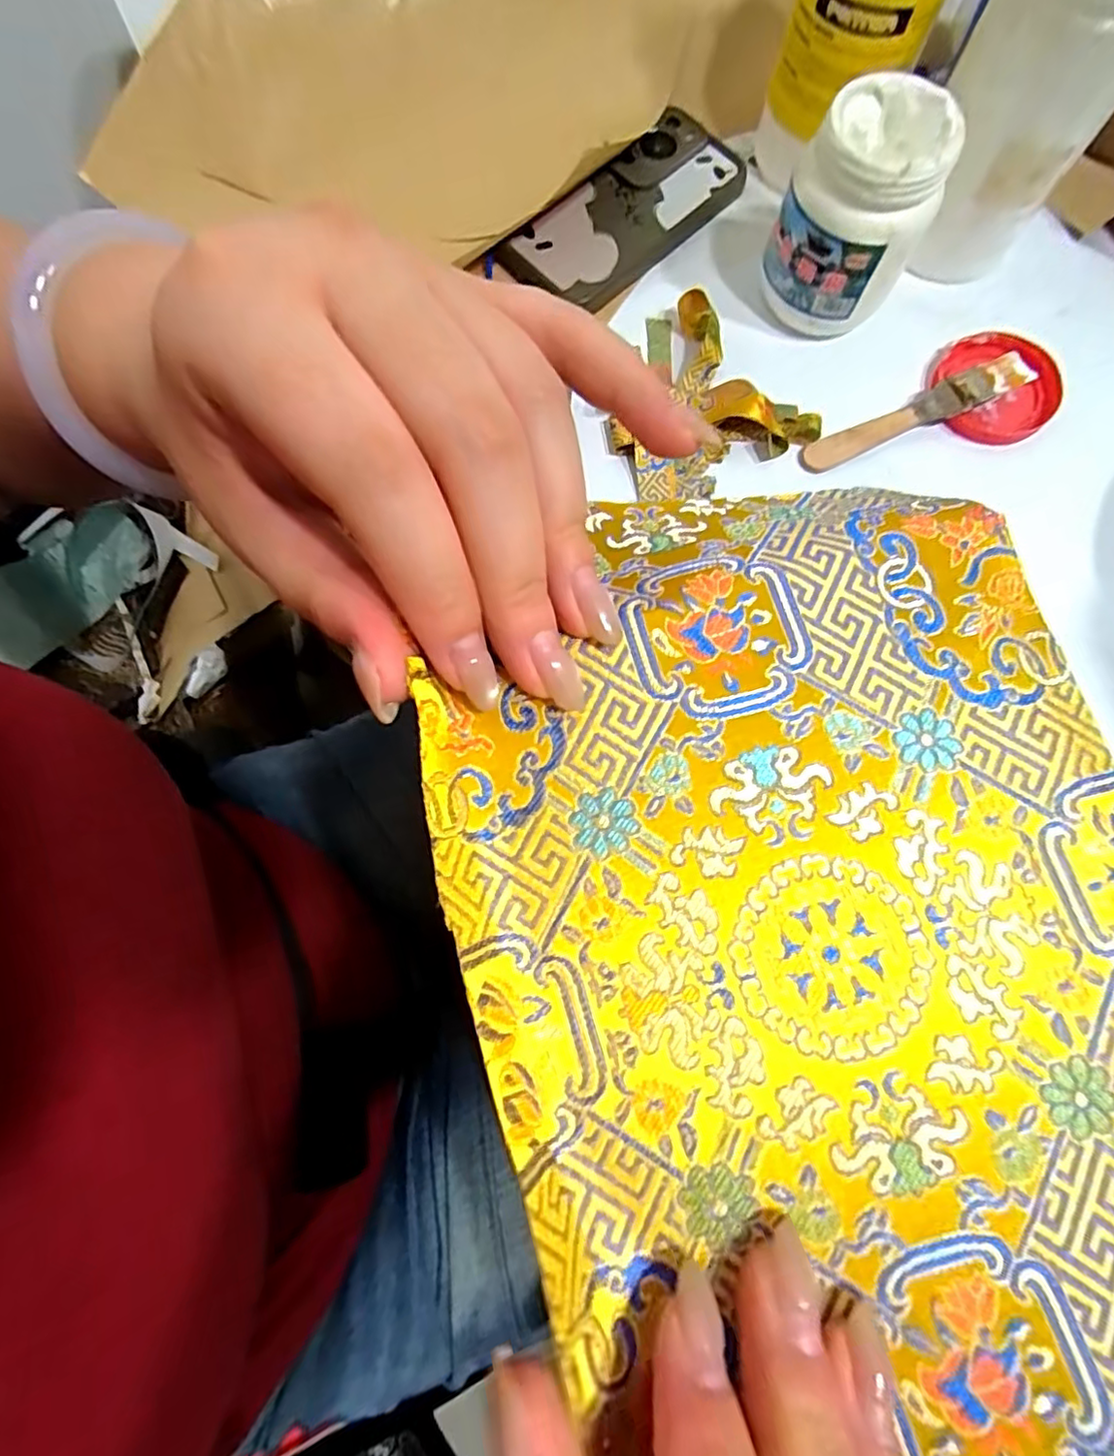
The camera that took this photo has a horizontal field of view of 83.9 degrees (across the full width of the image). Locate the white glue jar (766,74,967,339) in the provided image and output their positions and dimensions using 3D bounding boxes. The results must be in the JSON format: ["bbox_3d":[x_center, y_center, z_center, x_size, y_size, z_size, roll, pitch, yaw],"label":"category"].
[{"bbox_3d":[0.162,-0.278,0.343,0.073,0.092,0.069,0,77,-1],"label":"white glue jar"}]

